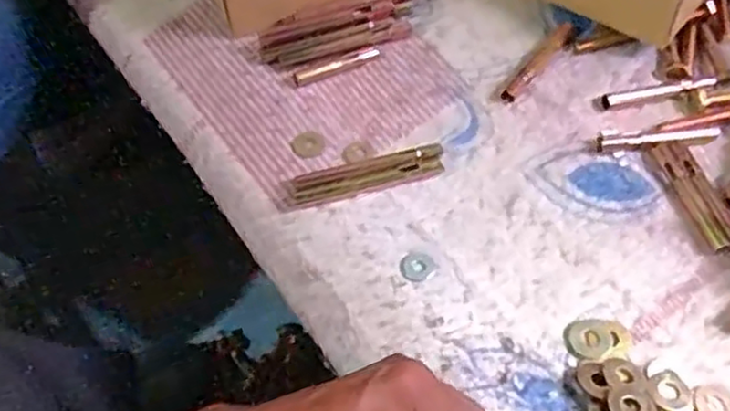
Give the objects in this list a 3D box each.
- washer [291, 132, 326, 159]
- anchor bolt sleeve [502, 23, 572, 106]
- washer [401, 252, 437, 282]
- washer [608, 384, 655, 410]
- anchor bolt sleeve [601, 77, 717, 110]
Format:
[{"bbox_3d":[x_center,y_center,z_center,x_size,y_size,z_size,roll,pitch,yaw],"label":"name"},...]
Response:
[{"bbox_3d":[-0.039,-0.042,0.481,0.023,0.005,0.020,-23,60,-10],"label":"washer"},{"bbox_3d":[0.129,-0.107,0.512,0.013,0.008,0.086,35,67,22],"label":"anchor bolt sleeve"},{"bbox_3d":[0.034,0.038,0.432,0.021,0.004,0.020,-2,59,2],"label":"washer"},{"bbox_3d":[0.147,0.110,0.379,0.027,0.004,0.023,-31,55,-32],"label":"washer"},{"bbox_3d":[0.212,-0.082,0.497,0.084,0.006,0.011,-11,59,-3],"label":"anchor bolt sleeve"}]

